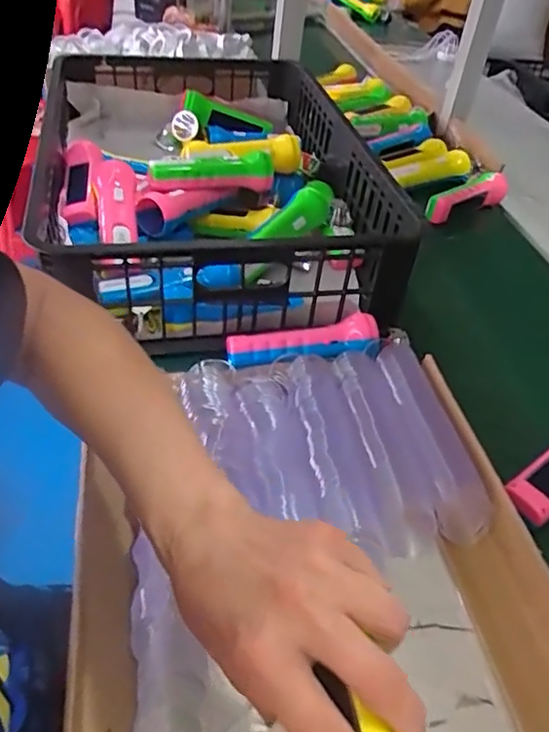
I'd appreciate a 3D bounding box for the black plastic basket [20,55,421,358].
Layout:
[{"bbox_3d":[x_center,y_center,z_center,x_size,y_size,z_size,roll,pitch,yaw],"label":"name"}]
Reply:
[{"bbox_3d":[-0.083,-0.244,0.769,0.386,0.134,0.587,-5,45,-12],"label":"black plastic basket"}]

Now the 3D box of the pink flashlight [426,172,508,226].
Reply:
[{"bbox_3d":[0.305,-0.268,0.931,0.182,0.048,0.038,-27,54,-28],"label":"pink flashlight"}]

